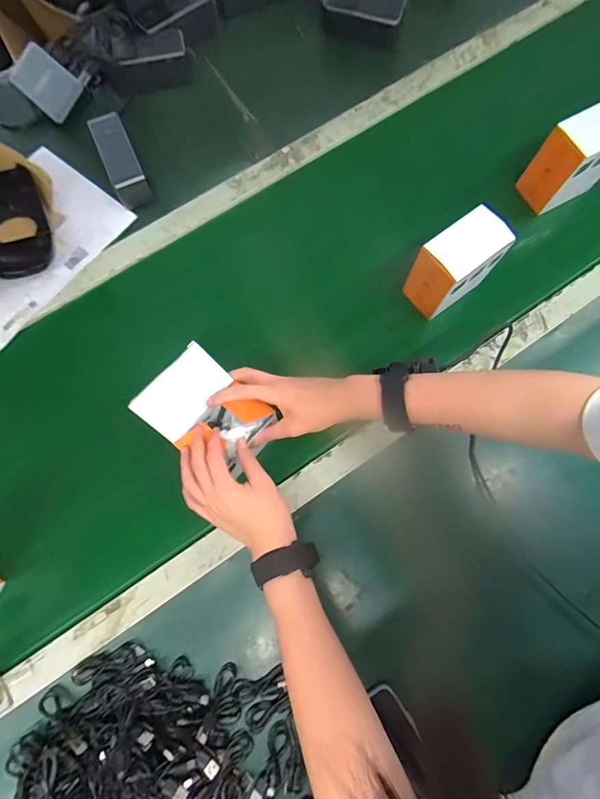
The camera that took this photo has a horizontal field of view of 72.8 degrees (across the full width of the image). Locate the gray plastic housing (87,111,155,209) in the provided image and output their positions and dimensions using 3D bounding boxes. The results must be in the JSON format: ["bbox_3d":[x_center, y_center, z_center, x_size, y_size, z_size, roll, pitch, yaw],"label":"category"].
[{"bbox_3d":[-0.266,-0.353,0.602,0.052,0.047,0.123,-24,77,-5],"label":"gray plastic housing"}]

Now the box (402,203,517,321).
[{"bbox_3d":[0.207,-0.177,0.542,0.096,0.114,0.072,-39,78,-8],"label":"box"}]

